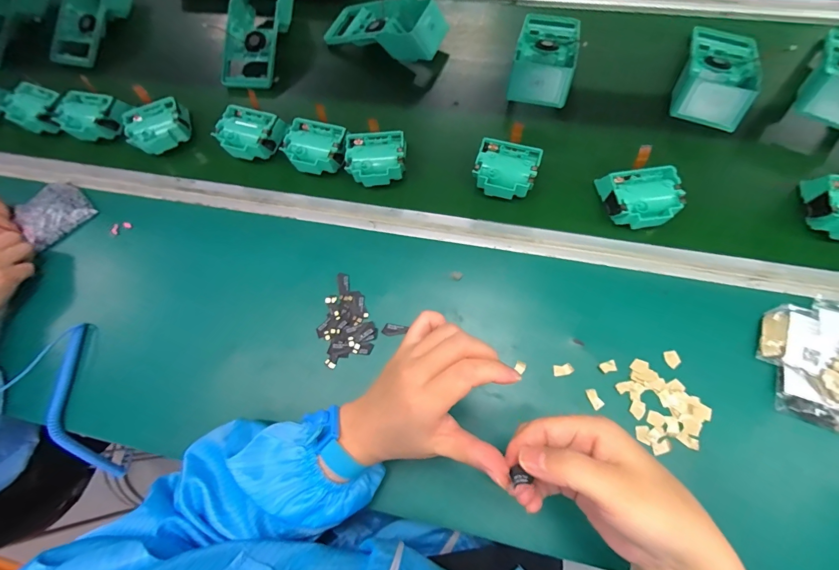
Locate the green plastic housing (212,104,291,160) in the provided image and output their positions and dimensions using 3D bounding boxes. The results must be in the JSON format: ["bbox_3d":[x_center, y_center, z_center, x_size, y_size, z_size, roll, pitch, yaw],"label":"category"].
[{"bbox_3d":[-0.241,-0.214,0.515,0.088,0.026,0.071,24,75,9],"label":"green plastic housing"}]

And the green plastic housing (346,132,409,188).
[{"bbox_3d":[-0.056,-0.165,0.485,0.075,0.034,0.065,2,72,2],"label":"green plastic housing"}]

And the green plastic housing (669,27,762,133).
[{"bbox_3d":[0.397,-0.286,0.485,0.082,0.053,0.180,25,75,9],"label":"green plastic housing"}]

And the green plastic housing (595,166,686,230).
[{"bbox_3d":[0.260,-0.103,0.436,0.078,0.034,0.074,-4,72,1],"label":"green plastic housing"}]

